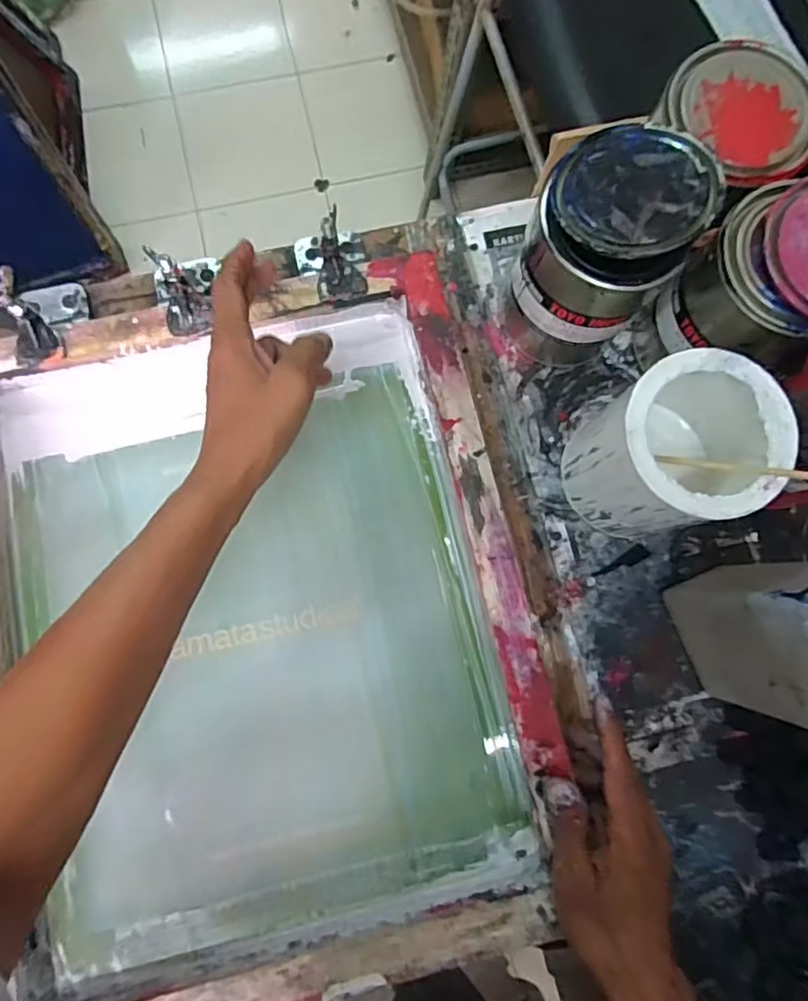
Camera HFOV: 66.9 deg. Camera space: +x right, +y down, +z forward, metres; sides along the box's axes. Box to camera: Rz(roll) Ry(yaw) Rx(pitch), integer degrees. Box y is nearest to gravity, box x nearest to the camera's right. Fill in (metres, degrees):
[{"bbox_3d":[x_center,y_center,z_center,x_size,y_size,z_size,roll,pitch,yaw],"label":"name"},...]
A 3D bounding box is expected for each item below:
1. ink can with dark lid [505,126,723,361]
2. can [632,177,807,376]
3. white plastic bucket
[{"bbox_3d":[0.141,-0.184,0.446,0.108,0.129,0.120,19,81,0],"label":"ink can with dark lid"},{"bbox_3d":[0.265,-0.156,0.466,0.117,0.157,0.104,-44,86,-8],"label":"can"},{"bbox_3d":[0.198,-0.037,0.463,0.110,0.149,0.109,0,81,-3],"label":"white plastic bucket"}]

